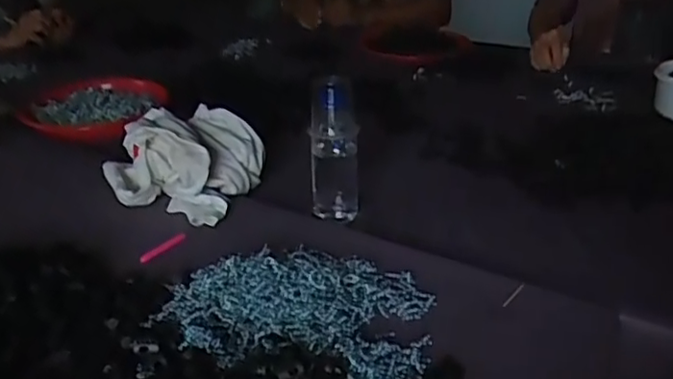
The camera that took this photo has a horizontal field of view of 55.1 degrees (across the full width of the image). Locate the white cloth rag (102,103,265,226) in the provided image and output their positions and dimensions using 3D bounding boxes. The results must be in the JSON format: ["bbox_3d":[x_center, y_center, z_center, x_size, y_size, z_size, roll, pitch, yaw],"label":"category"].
[{"bbox_3d":[-0.214,-0.046,0.870,0.192,0.091,0.181,6,28,20],"label":"white cloth rag"}]

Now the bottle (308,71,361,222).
[{"bbox_3d":[-0.004,-0.055,0.817,0.063,0.174,0.058,-4,26,0],"label":"bottle"}]

